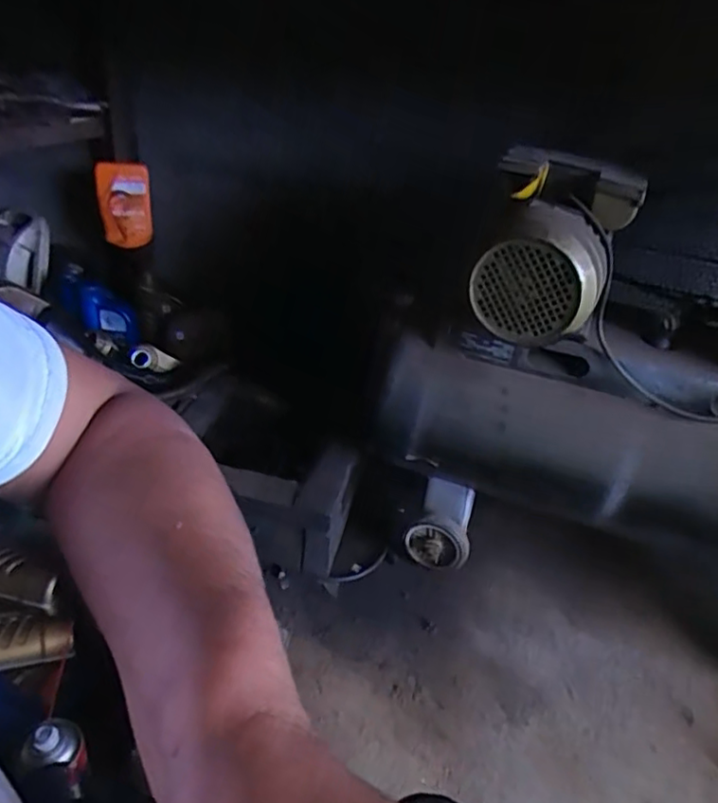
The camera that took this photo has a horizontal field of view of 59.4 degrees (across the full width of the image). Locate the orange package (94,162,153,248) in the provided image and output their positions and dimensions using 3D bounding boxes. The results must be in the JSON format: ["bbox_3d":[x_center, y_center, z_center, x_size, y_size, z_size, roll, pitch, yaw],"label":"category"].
[{"bbox_3d":[-0.526,-0.441,1.411,0.115,0.171,0.060,-5,34,-17],"label":"orange package"}]

